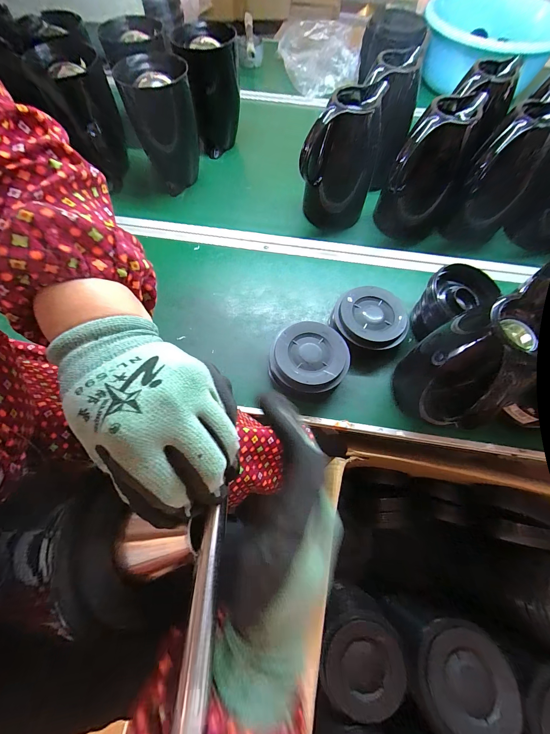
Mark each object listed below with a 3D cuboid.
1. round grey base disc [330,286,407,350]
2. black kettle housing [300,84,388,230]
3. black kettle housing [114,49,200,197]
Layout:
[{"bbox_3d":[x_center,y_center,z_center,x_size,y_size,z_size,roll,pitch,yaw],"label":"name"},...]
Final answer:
[{"bbox_3d":[0.157,-0.077,0.487,0.119,0.048,0.113,0,68,0],"label":"round grey base disc"},{"bbox_3d":[0.130,-0.392,0.540,0.121,0.186,0.149,20,69,8],"label":"black kettle housing"},{"bbox_3d":[-0.213,-0.468,0.573,0.120,0.185,0.114,-24,70,-9],"label":"black kettle housing"}]

